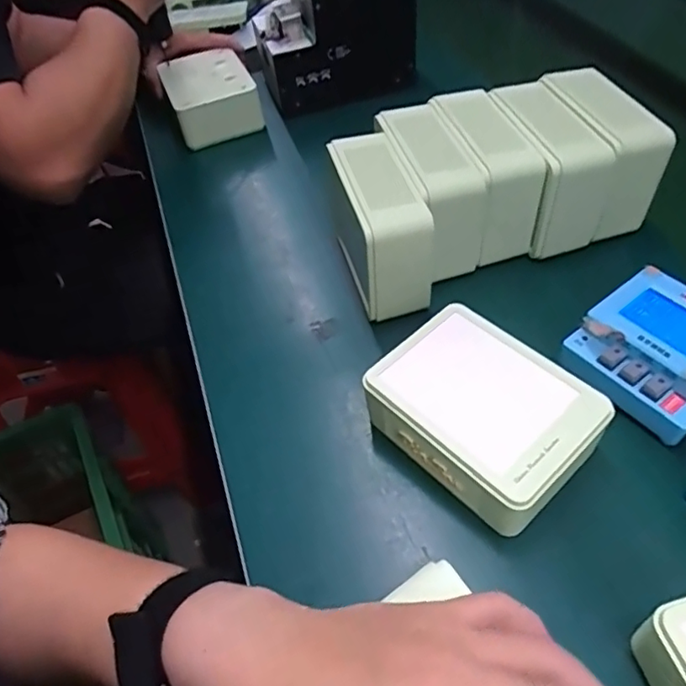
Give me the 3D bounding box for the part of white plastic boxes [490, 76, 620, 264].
[{"bbox_3d":[0.182,-0.159,0.522,0.065,0.101,0.124,-15,50,-7],"label":"part of white plastic boxes"}]

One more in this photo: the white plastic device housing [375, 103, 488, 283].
[{"bbox_3d":[0.077,-0.134,0.512,0.059,0.098,0.140,-15,50,-7],"label":"white plastic device housing"}]

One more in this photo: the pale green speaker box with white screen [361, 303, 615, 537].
[{"bbox_3d":[0.094,0.052,0.401,0.109,0.060,0.141,-36,56,-23],"label":"pale green speaker box with white screen"}]

